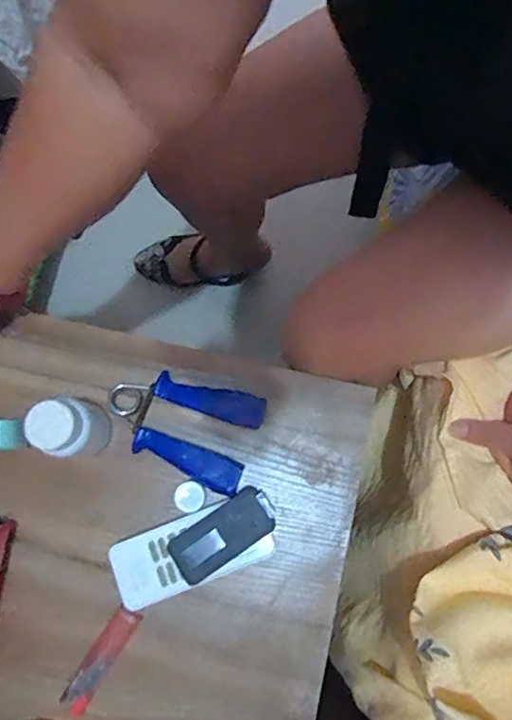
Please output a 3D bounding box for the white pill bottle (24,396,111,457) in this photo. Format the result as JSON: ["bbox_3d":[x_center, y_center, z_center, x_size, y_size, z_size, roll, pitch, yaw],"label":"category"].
[{"bbox_3d":[-0.149,0.056,0.426,0.041,0.076,0.048,5,80,2],"label":"white pill bottle"}]

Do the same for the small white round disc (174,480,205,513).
[{"bbox_3d":[-0.058,0.118,0.457,0.026,0.007,0.026,0,80,1],"label":"small white round disc"}]

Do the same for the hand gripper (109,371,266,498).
[{"bbox_3d":[-0.066,0.054,0.466,0.130,0.023,0.086,21,81,5],"label":"hand gripper"}]

